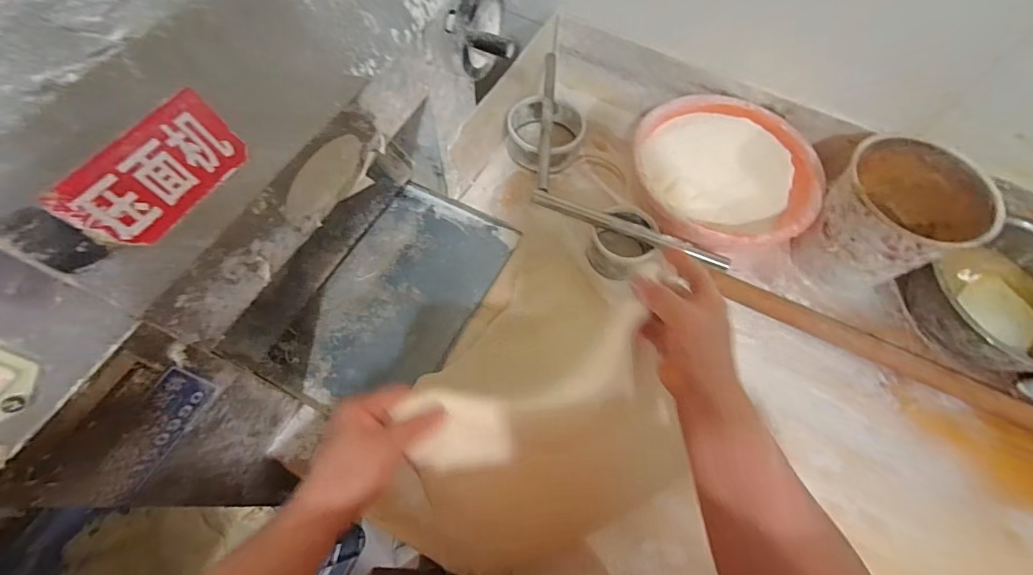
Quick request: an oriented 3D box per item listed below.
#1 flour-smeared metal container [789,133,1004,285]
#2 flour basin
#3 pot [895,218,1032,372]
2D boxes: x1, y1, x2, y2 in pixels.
[{"bbox_3d":[0.510,-0.091,0.631,0.166,0.199,0.164,1,64,-2],"label":"flour-smeared metal container"},{"bbox_3d":[0.323,-0.170,0.721,0.270,0.114,0.270,1,64,-2],"label":"flour basin"},{"bbox_3d":[0.690,0.031,0.627,0.204,0.108,0.197,1,64,-2],"label":"pot"}]

